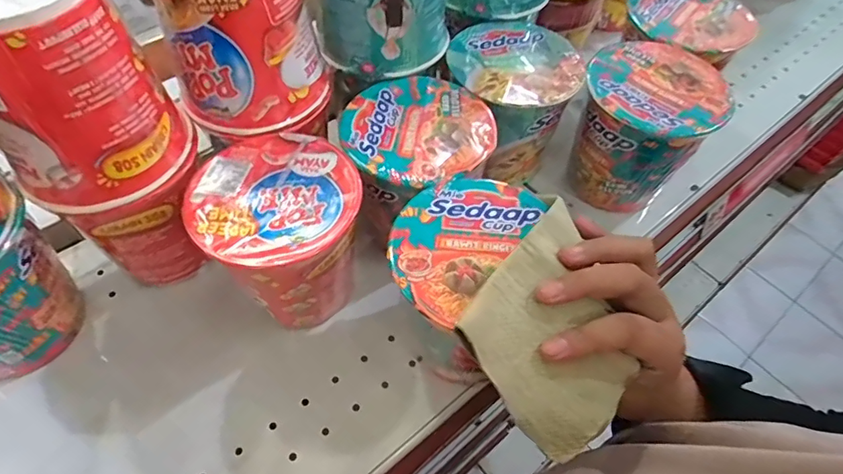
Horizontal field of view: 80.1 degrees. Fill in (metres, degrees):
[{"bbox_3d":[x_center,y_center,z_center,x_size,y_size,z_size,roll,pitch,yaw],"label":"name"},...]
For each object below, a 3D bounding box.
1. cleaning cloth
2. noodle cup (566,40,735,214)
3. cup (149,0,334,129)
[{"bbox_3d":[0.077,0.045,0.268,0.094,0.013,0.113,47,61,-7],"label":"cleaning cloth"},{"bbox_3d":[0.177,-0.087,0.420,0.098,0.105,0.098,2,56,-3],"label":"noodle cup"},{"bbox_3d":[-0.112,-0.140,0.315,0.093,0.108,0.084,-10,57,-10],"label":"cup"}]

